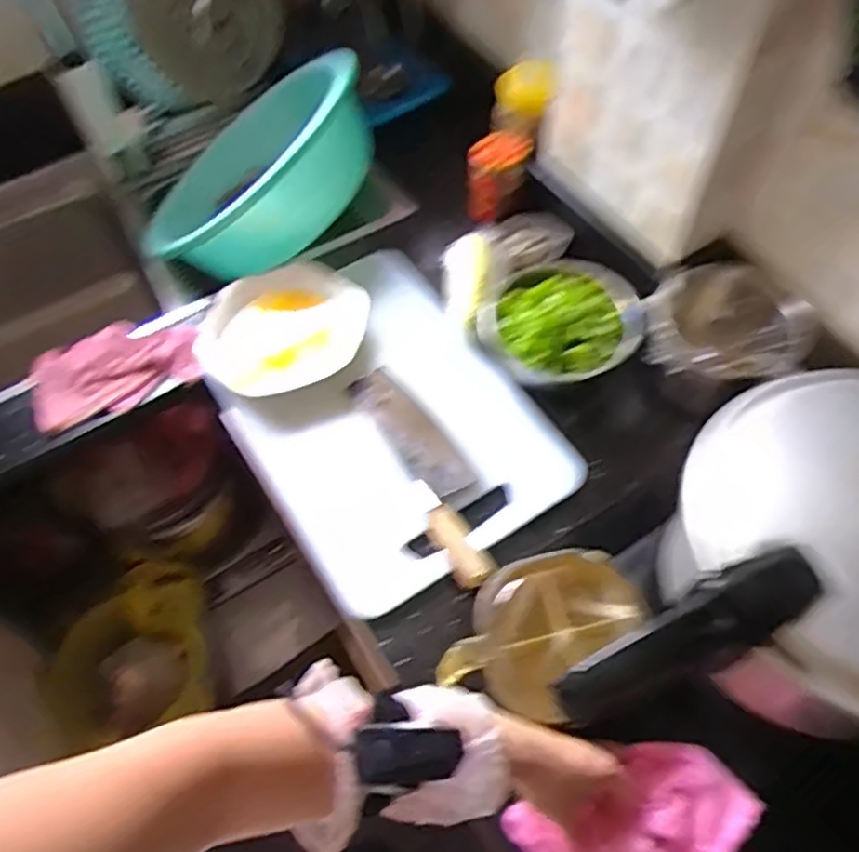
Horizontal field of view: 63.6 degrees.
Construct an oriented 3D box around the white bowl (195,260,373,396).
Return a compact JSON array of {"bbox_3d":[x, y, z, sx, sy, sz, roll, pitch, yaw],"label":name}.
[{"bbox_3d":[-0.183,-0.119,0.870,0.206,0.052,0.176,-25,61,-11],"label":"white bowl"}]

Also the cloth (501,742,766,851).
[{"bbox_3d":[0.176,0.339,0.591,0.182,0.047,0.128,-33,63,-15],"label":"cloth"}]

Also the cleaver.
[{"bbox_3d":[0.000,0.045,0.784,0.074,0.023,0.274,-27,62,-12],"label":"cleaver"}]

